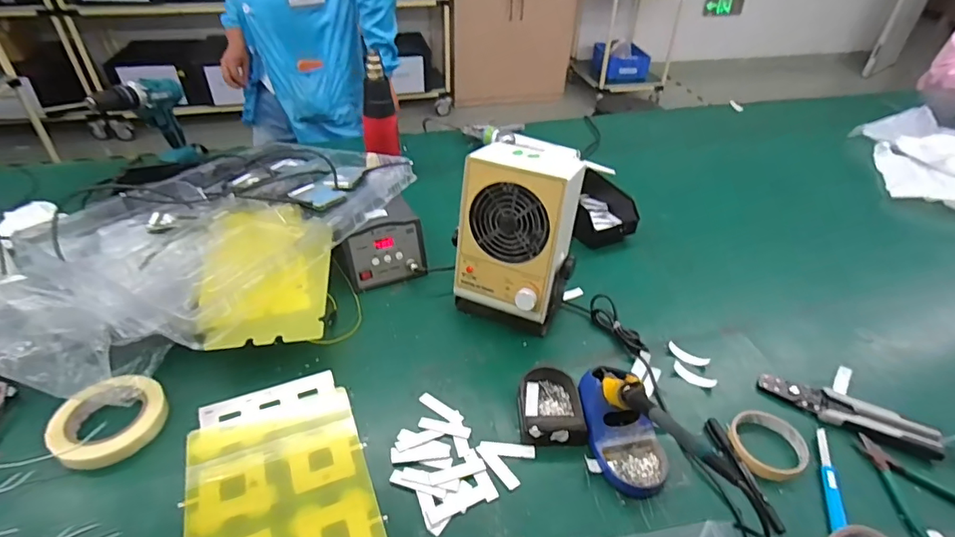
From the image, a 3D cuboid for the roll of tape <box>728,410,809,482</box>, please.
[{"bbox_3d":[0.348,0.209,0.599,0.082,0.023,0.085,1,39,-1],"label":"roll of tape"}]

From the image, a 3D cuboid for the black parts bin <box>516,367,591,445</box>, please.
[{"bbox_3d":[0.090,0.173,0.627,0.079,0.035,0.106,-1,39,-3],"label":"black parts bin"}]

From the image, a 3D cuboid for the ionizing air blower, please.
[{"bbox_3d":[0.059,-0.036,0.718,0.151,0.249,0.136,20,42,21],"label":"ionizing air blower"}]

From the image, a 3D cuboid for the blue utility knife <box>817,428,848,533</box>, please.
[{"bbox_3d":[0.396,0.255,0.553,0.020,0.015,0.171,13,40,14],"label":"blue utility knife"}]

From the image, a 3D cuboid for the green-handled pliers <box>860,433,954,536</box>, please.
[{"bbox_3d":[0.502,0.251,0.560,0.106,0.010,0.141,-9,40,-13],"label":"green-handled pliers"}]

